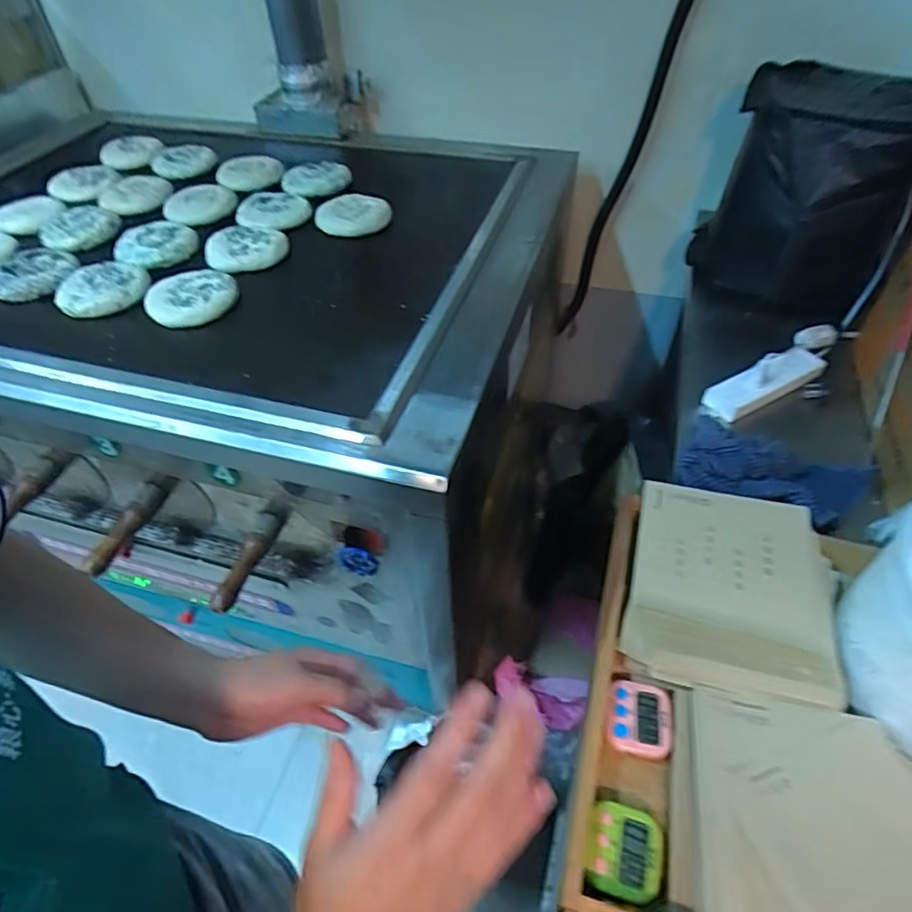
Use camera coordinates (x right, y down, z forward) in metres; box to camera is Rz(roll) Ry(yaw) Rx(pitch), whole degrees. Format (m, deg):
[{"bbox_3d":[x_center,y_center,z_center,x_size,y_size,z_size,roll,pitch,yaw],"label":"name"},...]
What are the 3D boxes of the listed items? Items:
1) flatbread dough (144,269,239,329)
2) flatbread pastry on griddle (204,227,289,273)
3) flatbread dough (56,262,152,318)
[{"bbox_3d":[-0.385,-0.234,0.851,0.125,0.017,0.124,-16,49,-12],"label":"flatbread dough"},{"bbox_3d":[-0.337,-0.336,0.940,0.126,0.020,0.107,-18,50,-14],"label":"flatbread pastry on griddle"},{"bbox_3d":[-0.526,-0.250,0.868,0.128,0.017,0.121,-22,51,-17],"label":"flatbread dough"}]

